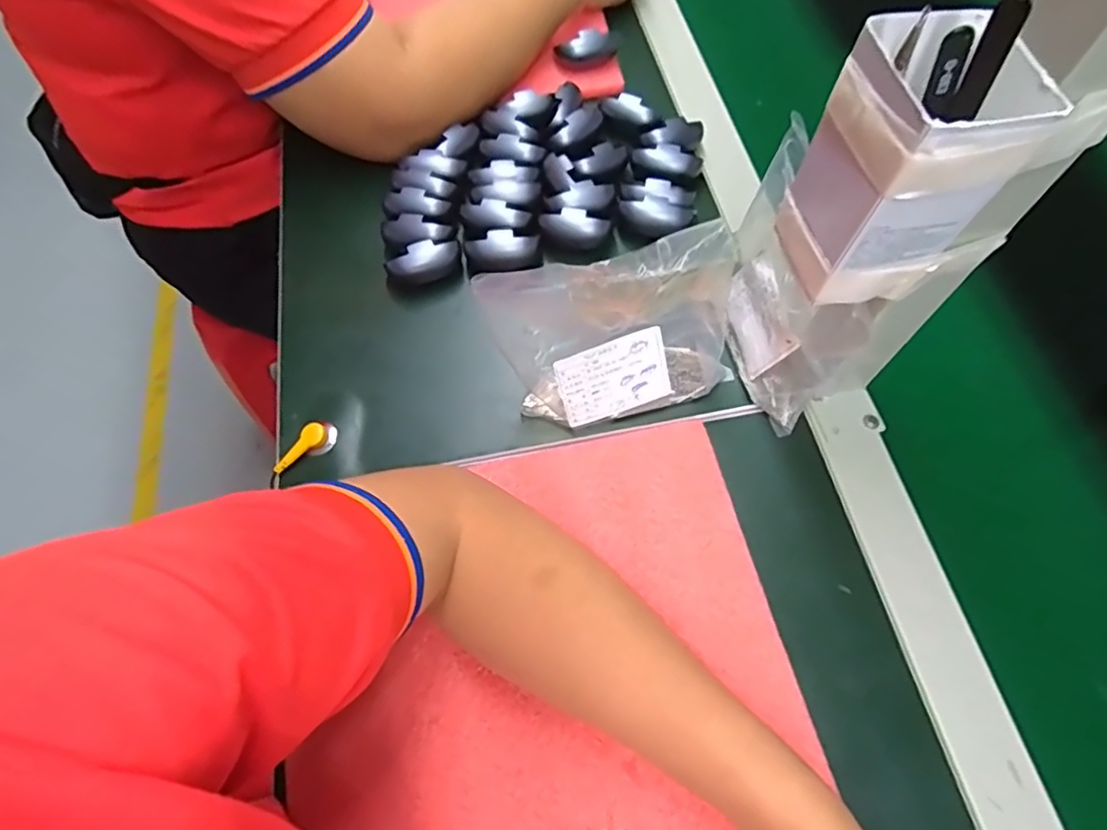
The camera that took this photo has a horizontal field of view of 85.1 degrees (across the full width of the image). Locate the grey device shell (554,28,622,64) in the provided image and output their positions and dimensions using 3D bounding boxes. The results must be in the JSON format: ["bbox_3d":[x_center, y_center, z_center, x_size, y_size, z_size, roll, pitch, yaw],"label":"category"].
[{"bbox_3d":[0.033,-0.330,0.543,0.061,0.029,0.014,-16,64,-7],"label":"grey device shell"}]

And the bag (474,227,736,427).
[{"bbox_3d":[0.038,-0.046,0.361,0.143,0.103,0.050,-13,64,-5],"label":"bag"}]

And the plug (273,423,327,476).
[{"bbox_3d":[-0.166,0.023,0.397,0.015,0.006,0.040,29,67,14],"label":"plug"}]

